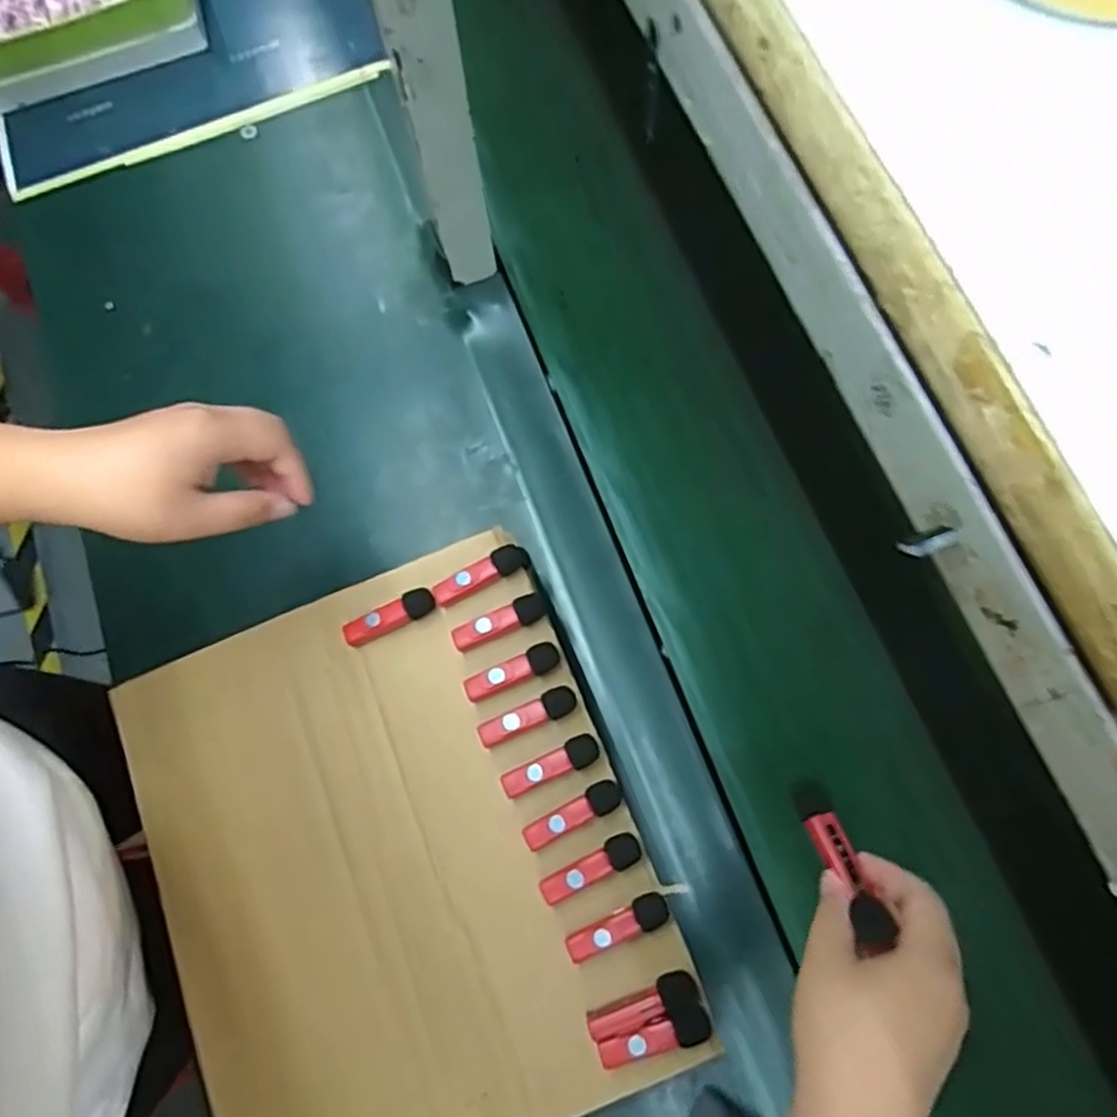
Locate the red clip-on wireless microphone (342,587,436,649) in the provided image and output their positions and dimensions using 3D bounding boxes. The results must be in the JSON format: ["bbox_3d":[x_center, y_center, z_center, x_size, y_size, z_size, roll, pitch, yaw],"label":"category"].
[{"bbox_3d":[-0.115,0.040,0.505,0.065,0.008,0.017,-25,75,-5],"label":"red clip-on wireless microphone"}]

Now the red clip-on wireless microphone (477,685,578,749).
[{"bbox_3d":[-0.020,0.102,0.482,0.066,0.008,0.020,-21,74,-4],"label":"red clip-on wireless microphone"}]

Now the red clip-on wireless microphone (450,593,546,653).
[{"bbox_3d":[-0.040,0.043,0.499,0.064,0.008,0.019,-22,74,-4],"label":"red clip-on wireless microphone"}]

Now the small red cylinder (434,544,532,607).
[{"bbox_3d":[-0.053,0.011,0.508,0.068,0.011,0.019,-25,75,-5],"label":"small red cylinder"}]

